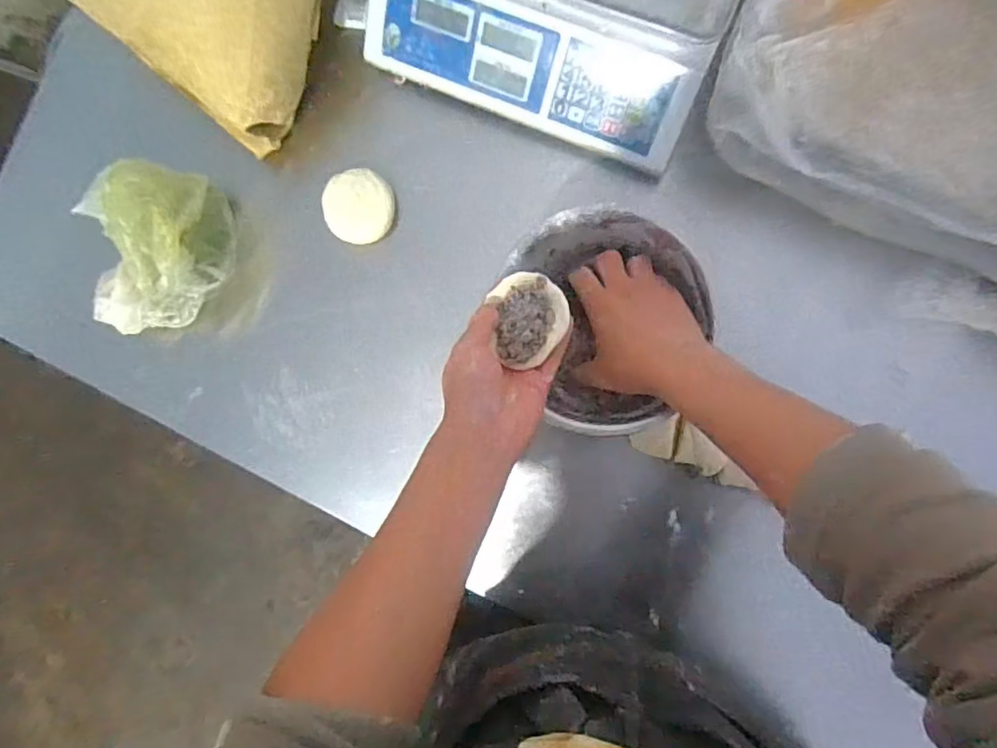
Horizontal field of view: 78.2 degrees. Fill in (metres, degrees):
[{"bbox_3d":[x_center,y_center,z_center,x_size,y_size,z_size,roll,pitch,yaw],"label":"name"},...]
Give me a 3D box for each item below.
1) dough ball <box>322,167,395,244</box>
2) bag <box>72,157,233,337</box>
[{"bbox_3d":[-0.149,-0.179,0.654,0.075,0.034,0.074,0,92,8],"label":"dough ball"},{"bbox_3d":[-0.353,-0.121,0.639,0.117,0.126,0.171,14,93,7],"label":"bag"}]

